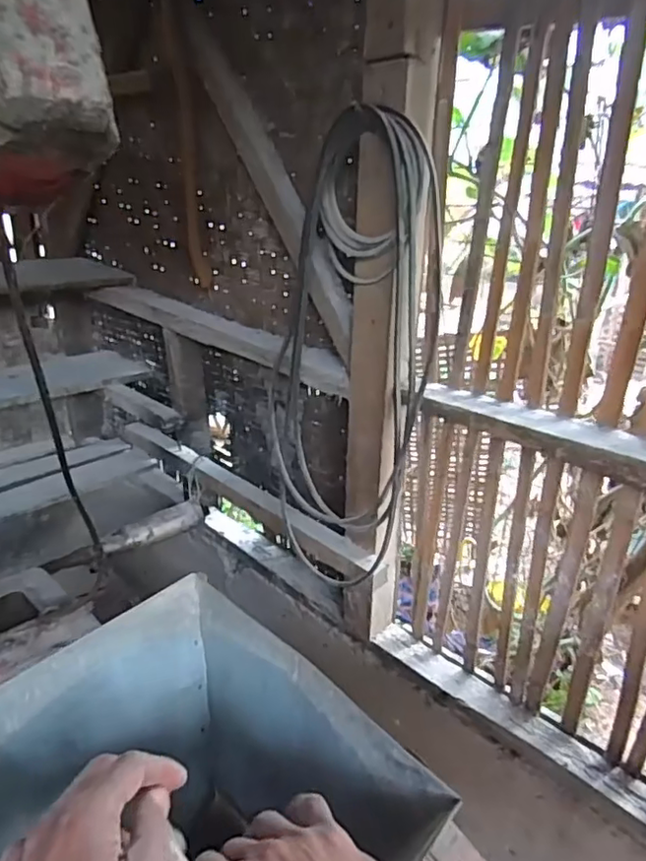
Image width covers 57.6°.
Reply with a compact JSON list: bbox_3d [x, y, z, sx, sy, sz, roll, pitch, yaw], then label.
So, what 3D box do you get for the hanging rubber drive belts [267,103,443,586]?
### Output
[{"bbox_3d":[0.049,-0.117,1.157,0.361,0.911,0.125,27,34,34],"label":"hanging rubber drive belts"}]

